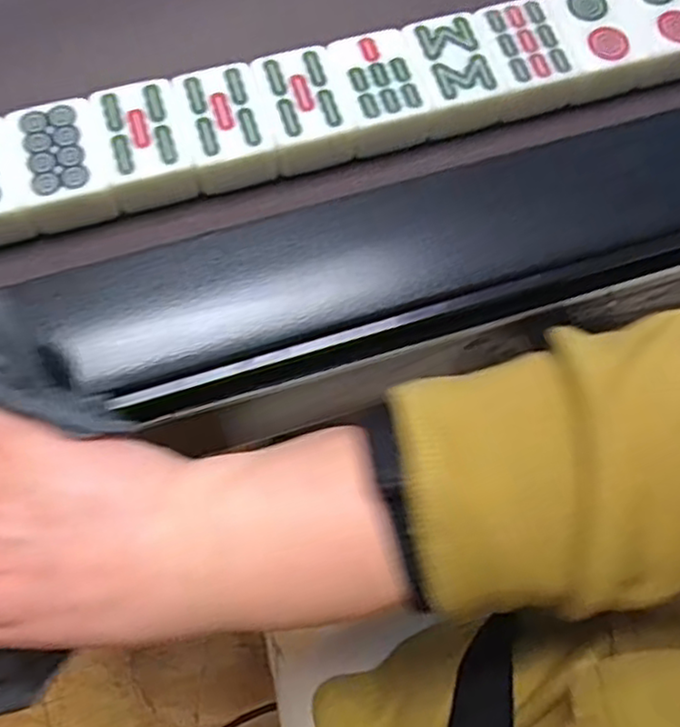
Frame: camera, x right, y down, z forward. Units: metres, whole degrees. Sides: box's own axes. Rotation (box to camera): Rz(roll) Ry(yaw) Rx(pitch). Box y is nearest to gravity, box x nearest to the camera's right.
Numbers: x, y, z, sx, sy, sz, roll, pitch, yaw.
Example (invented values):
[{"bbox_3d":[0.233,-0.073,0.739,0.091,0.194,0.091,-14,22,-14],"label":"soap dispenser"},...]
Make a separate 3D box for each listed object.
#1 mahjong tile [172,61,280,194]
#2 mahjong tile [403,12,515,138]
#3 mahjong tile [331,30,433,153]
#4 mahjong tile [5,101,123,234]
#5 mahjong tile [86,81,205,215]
[{"bbox_3d":[-0.050,-0.103,0.302,0.034,0.019,0.050,-16,72,-7],"label":"mahjong tile"},{"bbox_3d":[0.052,-0.132,0.315,0.036,0.017,0.051,-17,72,-7],"label":"mahjong tile"},{"bbox_3d":[0.016,-0.122,0.312,0.036,0.020,0.050,-18,73,-8],"label":"mahjong tile"},{"bbox_3d":[-0.116,-0.082,0.294,0.035,0.022,0.053,-19,73,-8],"label":"mahjong tile"},{"bbox_3d":[-0.083,-0.094,0.299,0.034,0.022,0.050,-16,72,-7],"label":"mahjong tile"}]

